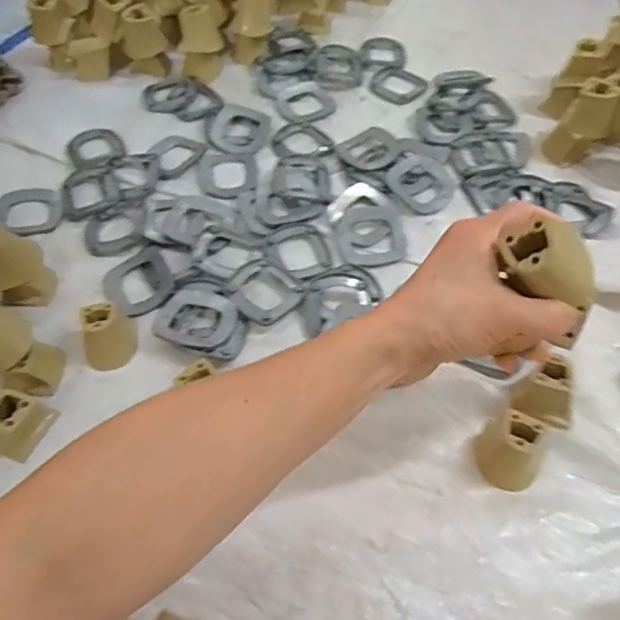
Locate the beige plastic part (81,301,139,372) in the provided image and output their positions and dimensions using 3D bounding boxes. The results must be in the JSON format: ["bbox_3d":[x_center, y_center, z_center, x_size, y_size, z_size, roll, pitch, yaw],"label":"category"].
[{"bbox_3d":[-0.160,0.020,0.449,0.042,0.037,0.041,-7,55,-4],"label":"beige plastic part"}]

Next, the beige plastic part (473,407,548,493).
[{"bbox_3d":[0.137,0.094,0.391,0.039,0.033,0.047,21,58,16],"label":"beige plastic part"}]

